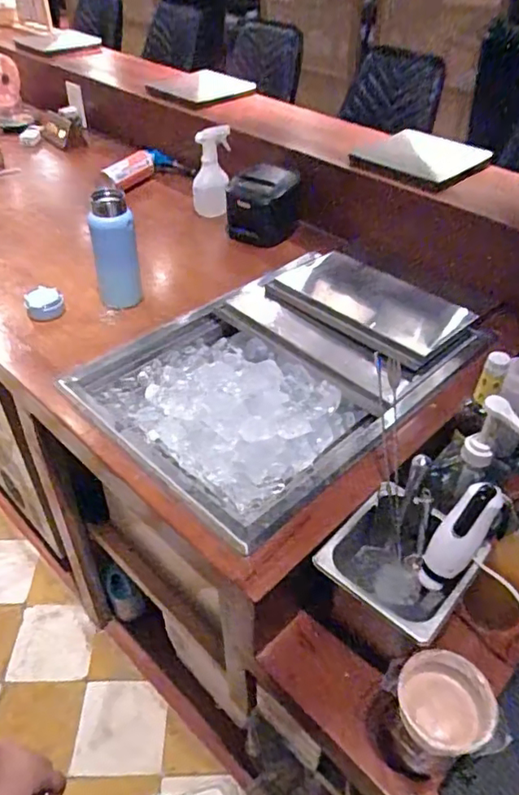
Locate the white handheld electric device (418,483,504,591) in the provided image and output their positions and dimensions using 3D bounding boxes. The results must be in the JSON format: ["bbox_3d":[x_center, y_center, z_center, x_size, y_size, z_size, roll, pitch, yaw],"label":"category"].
[{"bbox_3d":[0.235,0.170,0.684,0.047,0.158,0.051,-4,35,-46],"label":"white handheld electric device"}]

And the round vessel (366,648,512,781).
[{"bbox_3d":[0.189,0.359,0.643,0.102,0.145,0.096,0,42,0],"label":"round vessel"}]

